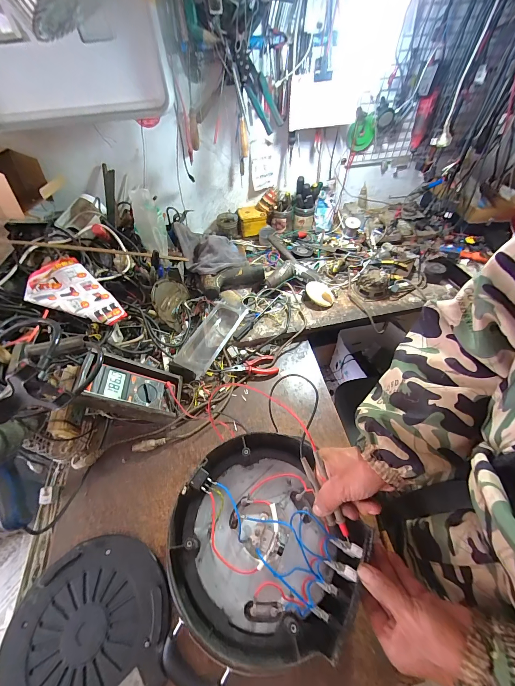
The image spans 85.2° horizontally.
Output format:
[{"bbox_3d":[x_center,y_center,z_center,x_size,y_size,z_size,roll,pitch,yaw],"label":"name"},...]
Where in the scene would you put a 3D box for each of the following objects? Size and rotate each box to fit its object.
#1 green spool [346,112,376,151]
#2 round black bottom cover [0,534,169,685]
[{"bbox_3d":[0.343,-0.691,0.928,0.094,0.116,0.026,-20,69,11],"label":"green spool"},{"bbox_3d":[-0.250,0.434,0.416,0.232,0.023,0.226,0,51,0],"label":"round black bottom cover"}]

